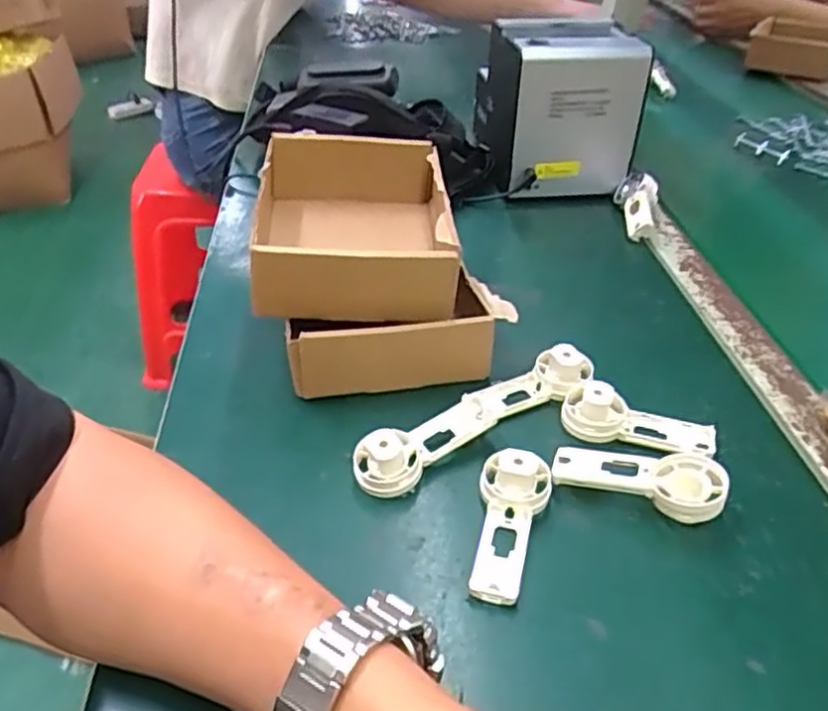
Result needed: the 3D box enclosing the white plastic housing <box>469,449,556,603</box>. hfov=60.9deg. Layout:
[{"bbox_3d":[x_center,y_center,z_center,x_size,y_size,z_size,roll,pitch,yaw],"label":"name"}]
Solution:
[{"bbox_3d":[0.052,0.090,0.376,0.038,0.029,0.084,7,38,7],"label":"white plastic housing"}]

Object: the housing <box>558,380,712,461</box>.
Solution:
[{"bbox_3d":[0.141,0.042,0.441,0.093,0.028,0.033,13,39,15],"label":"housing"}]

